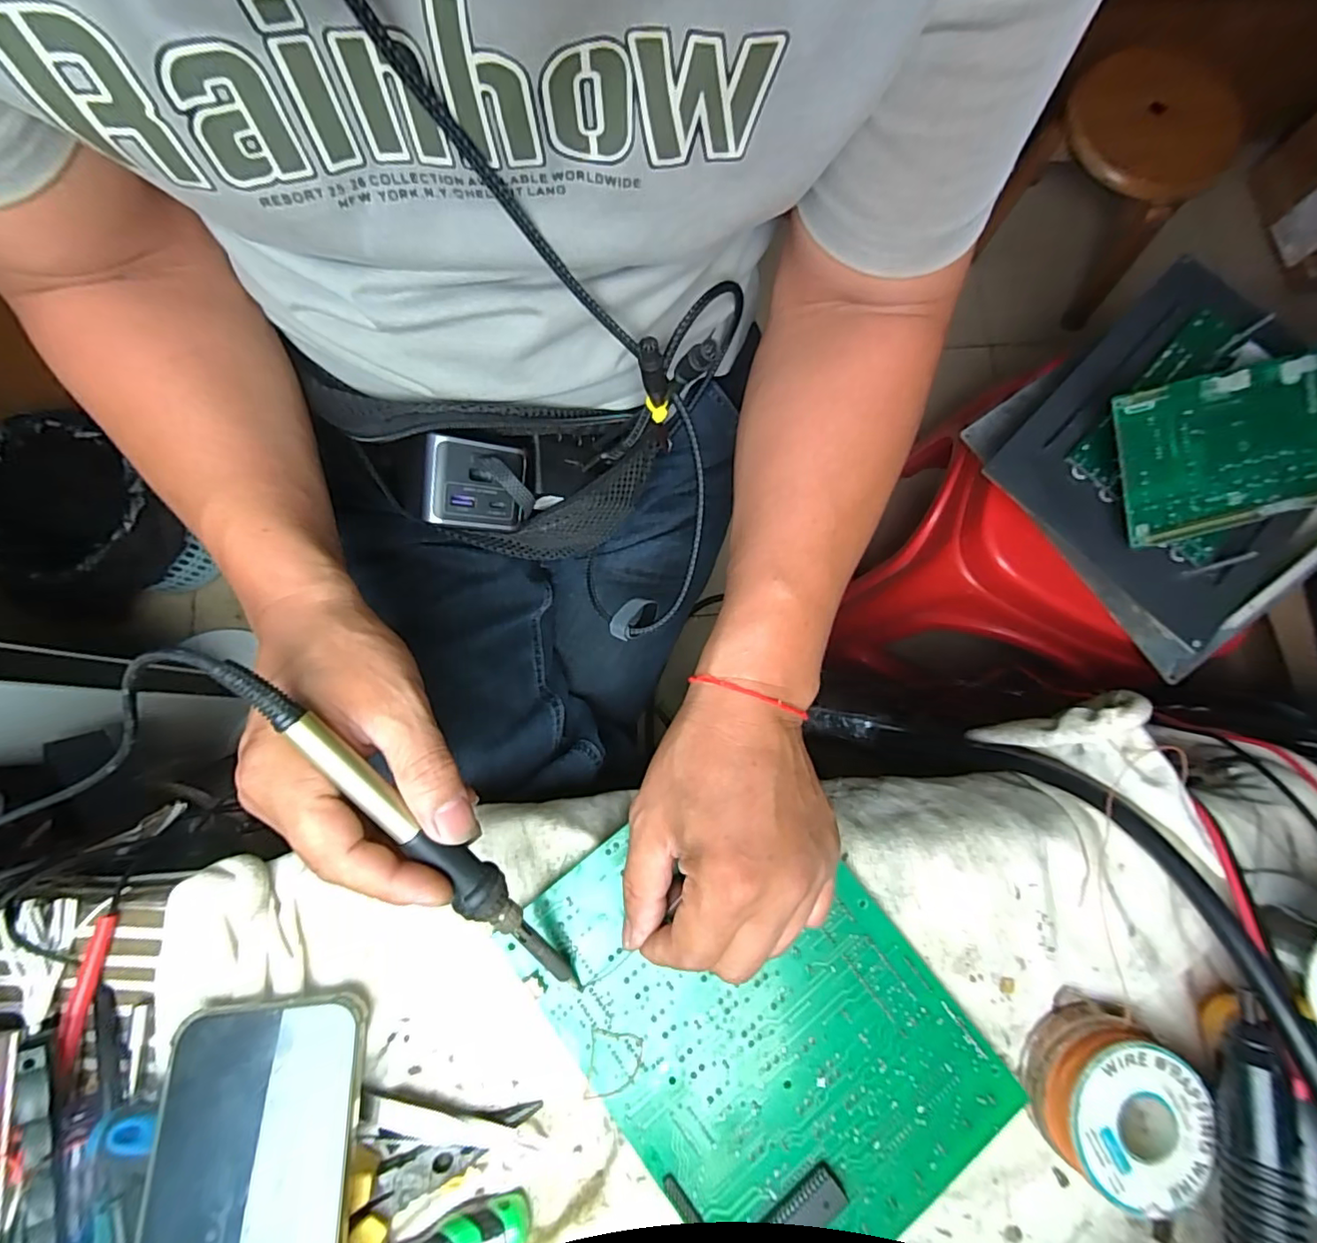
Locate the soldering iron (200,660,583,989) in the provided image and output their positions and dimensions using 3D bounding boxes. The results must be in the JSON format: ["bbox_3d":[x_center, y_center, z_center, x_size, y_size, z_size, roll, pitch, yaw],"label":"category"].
[{"bbox_3d":[-0.096,0.091,0.238,0.018,0.014,0.206,-40,108,-8],"label":"soldering iron"}]

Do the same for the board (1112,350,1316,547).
[{"bbox_3d":[0.455,-0.138,0.443,0.192,0.018,0.116,-13,92,6],"label":"board"}]

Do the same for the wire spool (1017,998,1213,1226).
[{"bbox_3d":[0.216,0.228,0.270,0.069,0.028,0.067,0,79,-1],"label":"wire spool"}]

